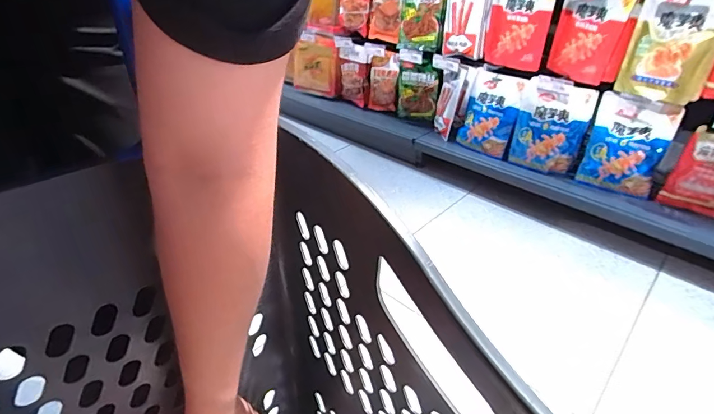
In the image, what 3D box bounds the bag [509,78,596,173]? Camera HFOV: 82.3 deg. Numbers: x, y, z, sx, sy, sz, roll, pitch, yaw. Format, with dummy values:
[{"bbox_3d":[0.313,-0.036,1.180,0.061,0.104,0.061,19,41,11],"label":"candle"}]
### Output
[{"bbox_3d":[0.594,-0.253,1.253,0.198,0.277,0.074,16,36,22],"label":"bag"}]

